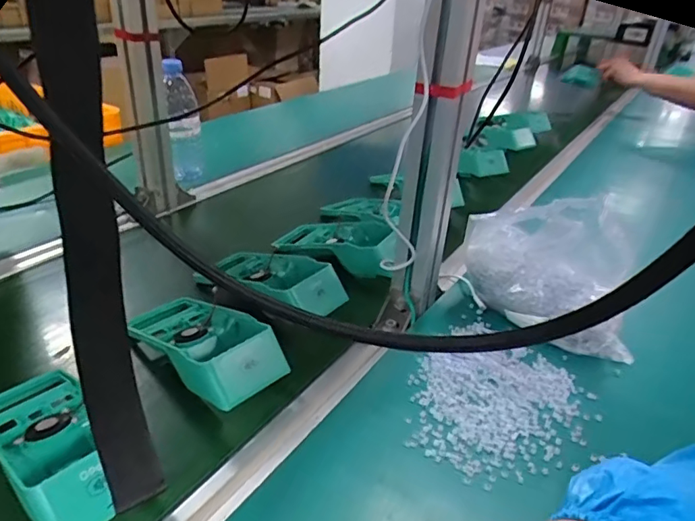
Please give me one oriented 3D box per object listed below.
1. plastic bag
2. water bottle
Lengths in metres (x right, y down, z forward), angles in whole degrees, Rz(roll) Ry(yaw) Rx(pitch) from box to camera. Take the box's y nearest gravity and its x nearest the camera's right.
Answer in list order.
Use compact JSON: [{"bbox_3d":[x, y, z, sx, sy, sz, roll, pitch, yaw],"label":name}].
[{"bbox_3d":[0.225,0.010,0.578,0.190,0.138,0.081,11,31,11],"label":"plastic bag"},{"bbox_3d":[-0.284,-0.232,0.908,0.049,0.213,0.055,-8,33,-19],"label":"water bottle"}]

